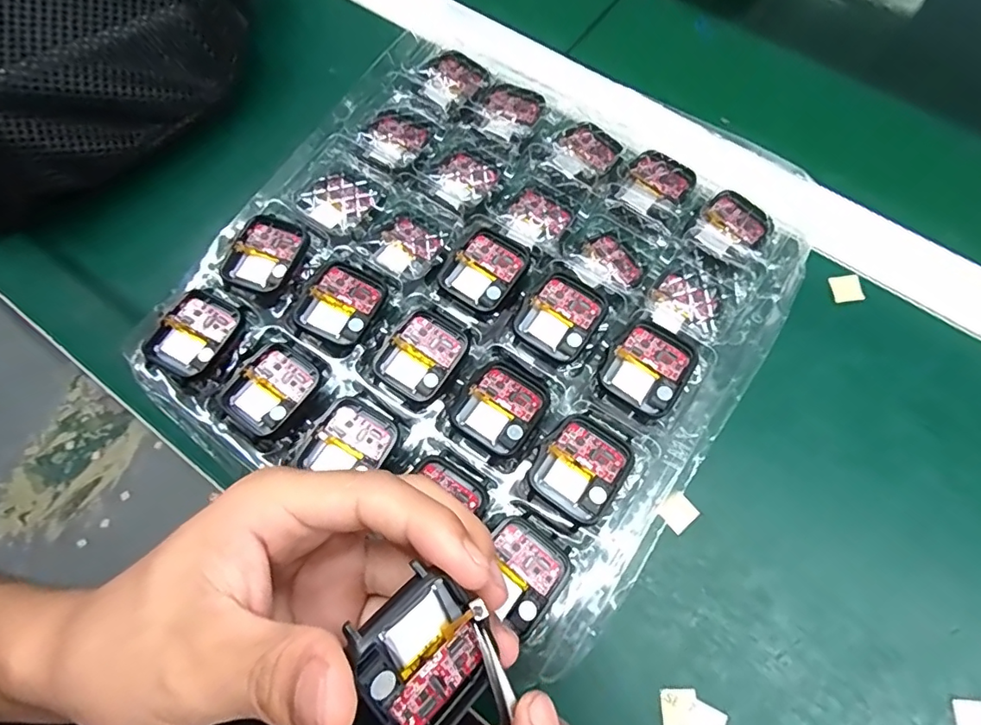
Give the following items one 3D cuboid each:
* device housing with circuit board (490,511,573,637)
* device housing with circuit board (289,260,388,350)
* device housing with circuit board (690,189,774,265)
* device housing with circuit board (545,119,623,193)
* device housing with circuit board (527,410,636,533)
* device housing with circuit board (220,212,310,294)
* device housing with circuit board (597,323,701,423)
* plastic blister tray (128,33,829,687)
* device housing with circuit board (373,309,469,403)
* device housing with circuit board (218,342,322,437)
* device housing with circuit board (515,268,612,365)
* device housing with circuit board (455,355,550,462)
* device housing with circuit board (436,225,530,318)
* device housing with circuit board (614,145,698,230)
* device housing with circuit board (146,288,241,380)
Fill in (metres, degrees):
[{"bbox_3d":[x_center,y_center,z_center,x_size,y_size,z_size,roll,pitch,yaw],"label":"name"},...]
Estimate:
[{"bbox_3d":[0.013,0.088,0.216,0.036,0.007,0.039,40,76,13],"label":"device housing with circuit board"},{"bbox_3d":[-0.077,-0.031,0.261,0.038,0.005,0.043,28,74,10],"label":"device housing with circuit board"},{"bbox_3d":[0.130,-0.073,0.275,0.035,0.004,0.044,41,76,14],"label":"device housing with circuit board"},{"bbox_3d":[0.055,-0.122,0.297,0.036,0.006,0.044,40,76,14],"label":"device housing with circuit board"},{"bbox_3d":[0.041,0.047,0.229,0.038,0.005,0.045,35,75,12],"label":"device housing with circuit board"},{"bbox_3d":[-0.119,-0.057,0.270,0.035,0.006,0.042,25,73,9],"label":"device housing with circuit board"},{"bbox_3d":[0.077,0.002,0.246,0.037,0.005,0.042,37,75,13],"label":"device housing with circuit board"},{"bbox_3d":[-0.001,-0.040,0.272,0.264,0.029,0.275,29,74,10],"label":"plastic blister tray"},{"bbox_3d":[-0.034,-0.004,0.254,0.036,0.004,0.043,33,74,12],"label":"device housing with circuit board"},{"bbox_3d":[-0.109,0.013,0.251,0.037,0.007,0.043,34,75,12],"label":"device housing with circuit board"},{"bbox_3d":[0.036,-0.024,0.258,0.037,0.007,0.042,35,75,12],"label":"device housing with circuit board"},{"bbox_3d":[0.006,0.021,0.243,0.036,0.007,0.043,34,75,12],"label":"device housing with circuit board"},{"bbox_3d":[-0.002,-0.050,0.269,0.036,0.007,0.046,36,75,12],"label":"device housing with circuit board"},{"bbox_3d":[0.095,-0.101,0.288,0.036,0.006,0.045,28,74,10],"label":"device housing with circuit board"},{"bbox_3d":[-0.149,-0.014,0.256,0.034,0.007,0.043,31,74,11],"label":"device housing with circuit board"}]

